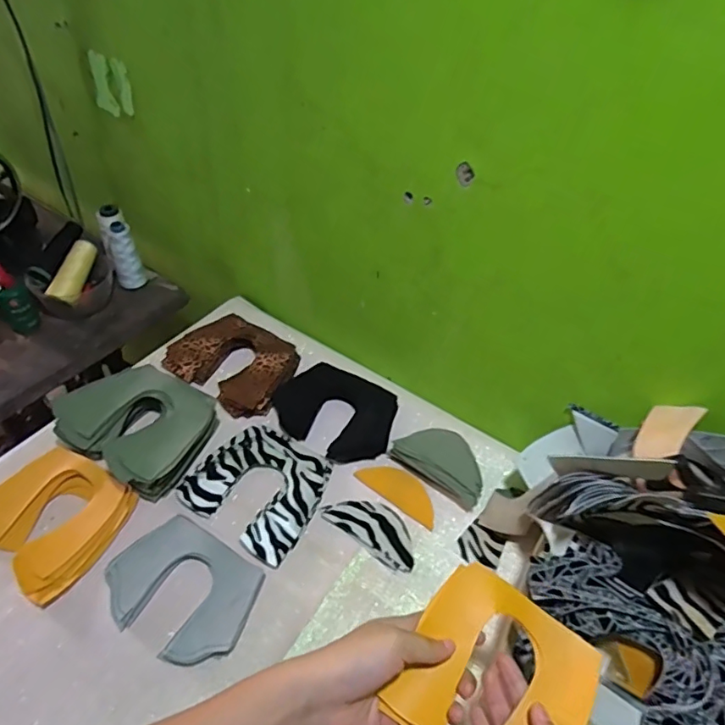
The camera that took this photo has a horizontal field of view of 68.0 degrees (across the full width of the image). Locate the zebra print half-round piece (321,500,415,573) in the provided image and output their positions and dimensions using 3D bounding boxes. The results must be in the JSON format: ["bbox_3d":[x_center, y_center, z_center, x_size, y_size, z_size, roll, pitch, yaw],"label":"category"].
[{"bbox_3d":[0.016,0.193,0.630,0.115,0.005,0.057,29,51,22],"label":"zebra print half-round piece"}]

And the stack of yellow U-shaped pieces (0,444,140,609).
[{"bbox_3d":[-0.349,0.173,0.610,0.158,0.015,0.136,28,50,21],"label":"stack of yellow U-shaped pieces"}]

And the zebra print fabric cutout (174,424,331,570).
[{"bbox_3d":[-0.120,0.146,0.655,0.154,0.010,0.147,27,50,21],"label":"zebra print fabric cutout"}]

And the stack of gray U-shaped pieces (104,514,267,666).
[{"bbox_3d":[-0.187,0.233,0.560,0.156,0.009,0.117,23,49,17],"label":"stack of gray U-shaped pieces"}]

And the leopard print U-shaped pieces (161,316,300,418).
[{"bbox_3d":[-0.187,-0.004,0.784,0.168,0.027,0.139,23,49,17],"label":"leopard print U-shaped pieces"}]

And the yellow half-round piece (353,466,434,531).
[{"bbox_3d":[0.049,0.159,0.672,0.111,0.004,0.048,30,51,28],"label":"yellow half-round piece"}]

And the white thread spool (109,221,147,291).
[{"bbox_3d":[-0.391,-0.172,0.886,0.042,0.114,0.036,-19,50,-21],"label":"white thread spool"}]

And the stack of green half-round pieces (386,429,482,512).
[{"bbox_3d":[0.100,0.123,0.677,0.126,0.034,0.068,35,53,26],"label":"stack of green half-round pieces"}]

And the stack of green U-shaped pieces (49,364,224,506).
[{"bbox_3d":[-0.289,0.077,0.681,0.183,0.051,0.143,22,48,16],"label":"stack of green U-shaped pieces"}]

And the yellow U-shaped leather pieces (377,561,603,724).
[{"bbox_3d":[0.094,0.223,0.380,0.121,0.041,0.119,31,51,23],"label":"yellow U-shaped leather pieces"}]

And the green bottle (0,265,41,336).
[{"bbox_3d":[-0.523,-0.095,0.805,0.043,0.108,0.044,34,53,26],"label":"green bottle"}]

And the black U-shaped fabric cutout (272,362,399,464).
[{"bbox_3d":[-0.040,0.060,0.731,0.165,0.030,0.118,23,49,17],"label":"black U-shaped fabric cutout"}]

